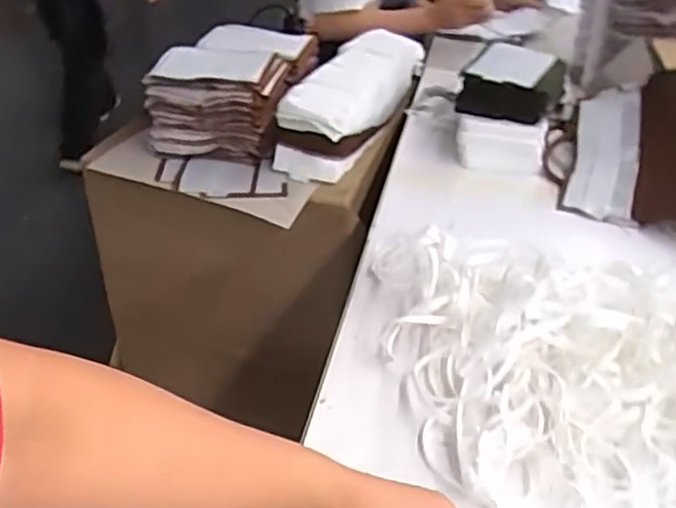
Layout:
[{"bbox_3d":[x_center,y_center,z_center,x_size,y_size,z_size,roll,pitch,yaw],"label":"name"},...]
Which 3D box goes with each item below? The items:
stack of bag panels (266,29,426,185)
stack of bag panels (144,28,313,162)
[{"bbox_3d":[0.031,-0.287,1.292,0.146,0.157,0.462,12,35,16],"label":"stack of bag panels"},{"bbox_3d":[-0.189,-0.289,1.298,0.237,0.173,0.316,9,34,11],"label":"stack of bag panels"}]

